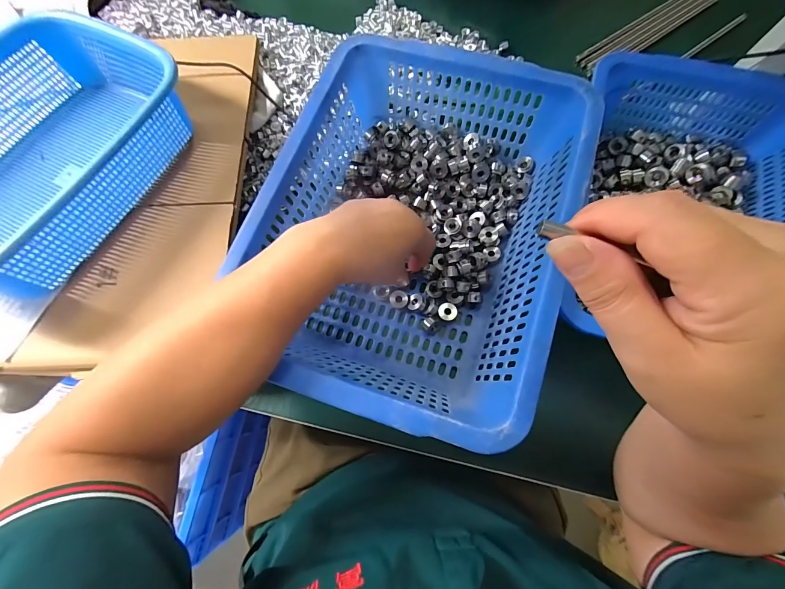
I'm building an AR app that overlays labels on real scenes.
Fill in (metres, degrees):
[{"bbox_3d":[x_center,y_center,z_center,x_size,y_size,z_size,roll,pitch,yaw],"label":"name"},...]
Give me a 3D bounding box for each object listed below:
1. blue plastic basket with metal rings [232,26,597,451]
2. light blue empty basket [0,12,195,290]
[{"bbox_3d":[0.019,-0.065,0.342,0.264,0.120,0.345,19,75,7],"label":"blue plastic basket with metal rings"},{"bbox_3d":[-0.344,-0.135,0.330,0.199,0.078,0.273,28,76,9],"label":"light blue empty basket"}]

